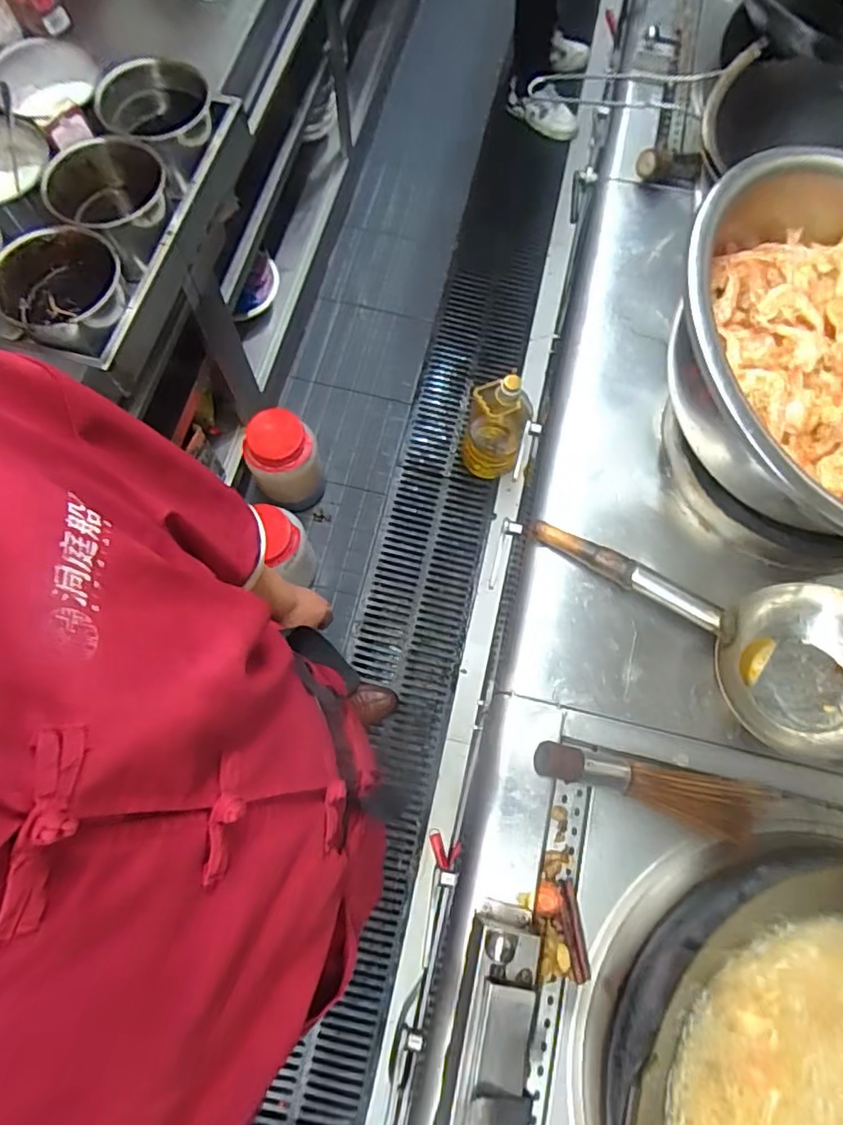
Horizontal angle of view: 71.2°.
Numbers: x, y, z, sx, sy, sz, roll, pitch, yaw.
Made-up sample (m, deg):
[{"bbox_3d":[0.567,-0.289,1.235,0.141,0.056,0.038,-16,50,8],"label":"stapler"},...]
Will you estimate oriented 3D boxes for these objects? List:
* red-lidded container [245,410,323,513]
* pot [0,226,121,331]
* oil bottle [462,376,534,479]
[{"bbox_3d":[-0.339,-0.245,1.489,0.163,0.251,0.162,1,72,-2],"label":"red-lidded container"},{"bbox_3d":[-0.471,-0.358,0.784,0.170,0.088,0.147,0,72,-2],"label":"pot"},{"bbox_3d":[0.196,-0.366,1.508,0.152,0.355,0.166,1,72,-2],"label":"oil bottle"}]

